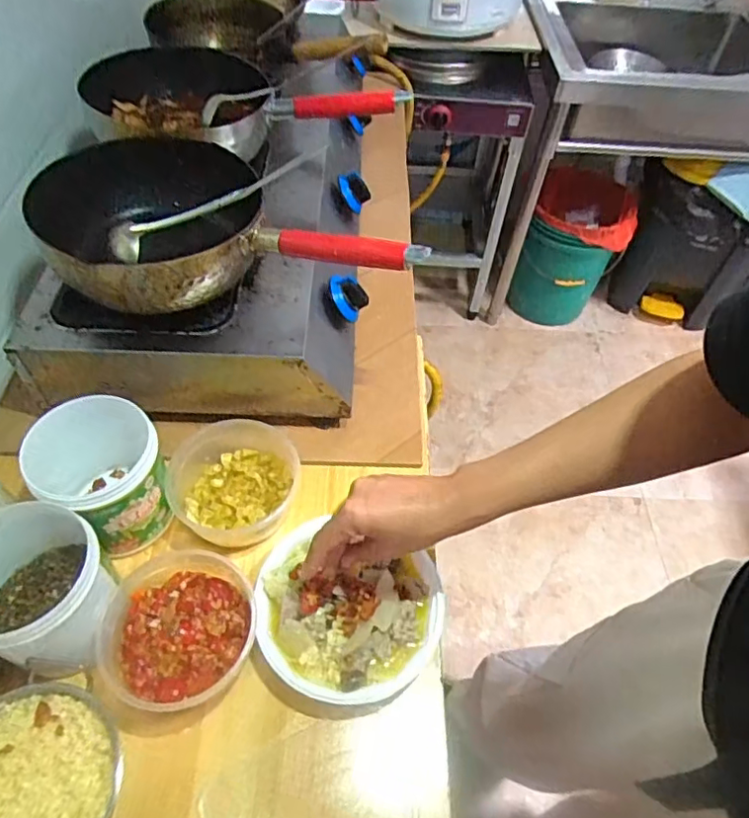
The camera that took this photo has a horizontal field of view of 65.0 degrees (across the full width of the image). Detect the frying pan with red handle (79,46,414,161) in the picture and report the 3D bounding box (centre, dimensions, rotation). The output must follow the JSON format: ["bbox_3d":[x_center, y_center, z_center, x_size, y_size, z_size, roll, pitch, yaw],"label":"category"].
[{"bbox_3d":[-0.177,-0.390,0.753,0.383,0.071,0.228,-5,54,-8],"label":"frying pan with red handle"}]

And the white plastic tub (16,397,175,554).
[{"bbox_3d":[-0.253,0.070,0.563,0.101,0.119,0.122,-16,56,-16],"label":"white plastic tub"}]

